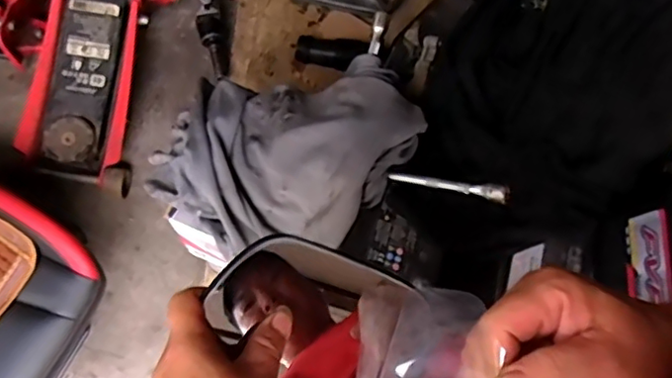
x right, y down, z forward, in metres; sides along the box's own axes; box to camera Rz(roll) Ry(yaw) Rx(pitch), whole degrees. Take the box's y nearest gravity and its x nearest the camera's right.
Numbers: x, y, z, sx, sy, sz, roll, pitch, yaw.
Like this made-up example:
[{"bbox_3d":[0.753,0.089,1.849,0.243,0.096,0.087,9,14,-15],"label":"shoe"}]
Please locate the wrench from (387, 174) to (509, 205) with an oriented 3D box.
[{"bbox_3d":[0.153,-0.005,0.810,0.163,0.018,0.021,10,75,26],"label":"wrench"}]

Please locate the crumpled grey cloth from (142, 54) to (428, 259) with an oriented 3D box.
[{"bbox_3d":[-0.081,-0.054,0.884,0.396,0.144,0.294,0,73,-7],"label":"crumpled grey cloth"}]

